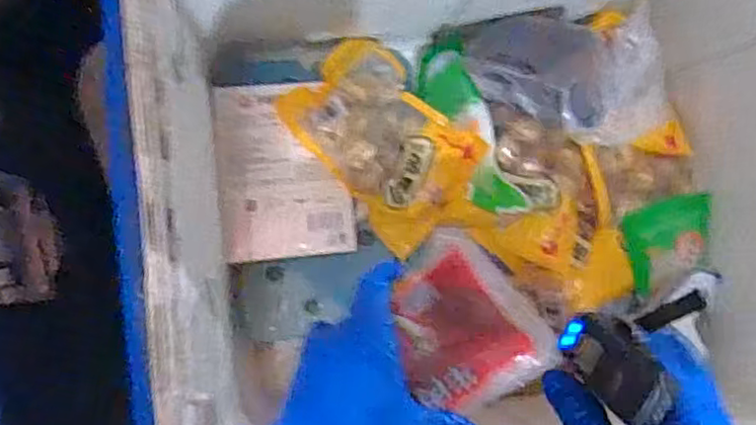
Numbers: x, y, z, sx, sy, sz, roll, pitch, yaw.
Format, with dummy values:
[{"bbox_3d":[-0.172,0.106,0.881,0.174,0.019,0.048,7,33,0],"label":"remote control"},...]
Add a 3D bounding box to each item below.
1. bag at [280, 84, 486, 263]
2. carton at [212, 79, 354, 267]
[{"bbox_3d":[0.014,-0.082,0.737,0.148,0.059,0.211,-42,89,-10],"label":"bag"},{"bbox_3d":[-0.103,-0.047,0.727,0.138,0.021,0.190,-5,84,-7],"label":"carton"}]

